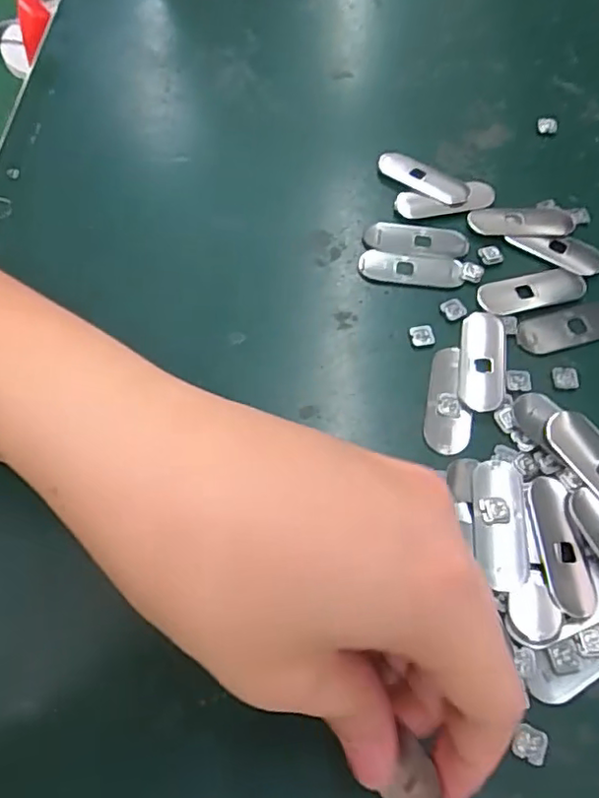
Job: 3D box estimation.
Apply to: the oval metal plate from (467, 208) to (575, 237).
[{"bbox_3d":[0.110,-0.087,0.297,0.051,0.004,0.018,1,63,0],"label":"oval metal plate"}]

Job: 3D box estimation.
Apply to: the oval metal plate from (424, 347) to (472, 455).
[{"bbox_3d":[0.064,0.000,0.256,0.019,0.004,0.049,11,63,6],"label":"oval metal plate"}]

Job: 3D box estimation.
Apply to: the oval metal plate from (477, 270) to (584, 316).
[{"bbox_3d":[0.107,-0.050,0.278,0.050,0.004,0.016,-10,63,-5],"label":"oval metal plate"}]

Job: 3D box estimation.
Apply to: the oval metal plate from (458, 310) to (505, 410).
[{"bbox_3d":[0.080,-0.017,0.263,0.019,0.004,0.048,9,63,4],"label":"oval metal plate"}]

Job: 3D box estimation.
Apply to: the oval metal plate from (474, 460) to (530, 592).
[{"bbox_3d":[0.076,0.047,0.228,0.018,0.004,0.049,4,63,2],"label":"oval metal plate"}]

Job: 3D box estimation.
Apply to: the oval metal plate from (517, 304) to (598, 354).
[{"bbox_3d":[0.122,-0.032,0.273,0.049,0.004,0.017,-13,63,-7],"label":"oval metal plate"}]

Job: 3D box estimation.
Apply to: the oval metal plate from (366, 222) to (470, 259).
[{"bbox_3d":[0.057,-0.079,0.295,0.049,0.004,0.019,9,63,4],"label":"oval metal plate"}]

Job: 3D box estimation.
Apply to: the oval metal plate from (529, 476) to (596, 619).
[{"bbox_3d":[0.097,0.053,0.222,0.017,0.004,0.050,-5,63,-3],"label":"oval metal plate"}]

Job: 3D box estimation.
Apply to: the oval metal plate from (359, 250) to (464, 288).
[{"bbox_3d":[0.053,-0.062,0.288,0.048,0.004,0.017,7,63,4],"label":"oval metal plate"}]

